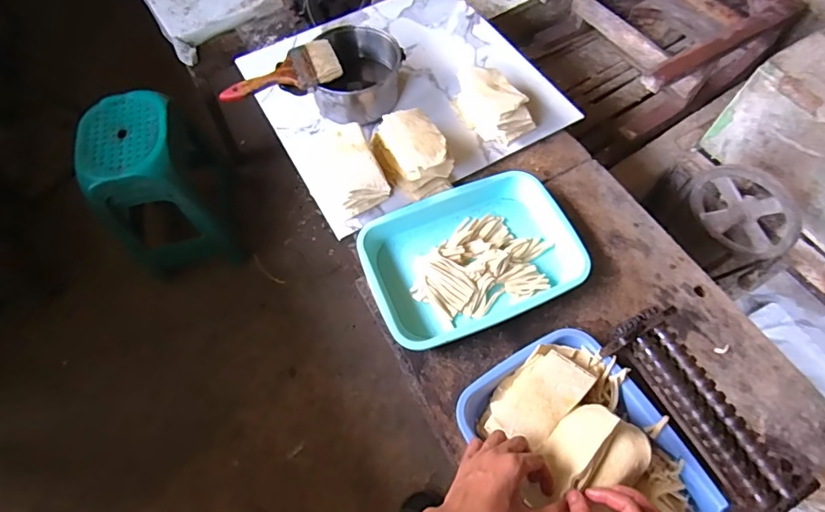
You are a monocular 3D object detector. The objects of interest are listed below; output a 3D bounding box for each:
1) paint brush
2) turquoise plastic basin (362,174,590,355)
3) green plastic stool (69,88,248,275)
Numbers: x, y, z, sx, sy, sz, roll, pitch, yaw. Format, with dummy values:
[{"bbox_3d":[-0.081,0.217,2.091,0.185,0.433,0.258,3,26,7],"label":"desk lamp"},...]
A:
[{"bbox_3d":[-0.227,-0.312,0.820,0.205,0.038,0.084,-11,65,-2],"label":"paint brush"},{"bbox_3d":[0.095,-0.002,0.743,0.321,0.054,0.229,-22,66,-7],"label":"turquoise plastic basin"},{"bbox_3d":[-0.821,-0.210,1.562,0.361,0.508,0.359,-6,65,1],"label":"green plastic stool"}]

